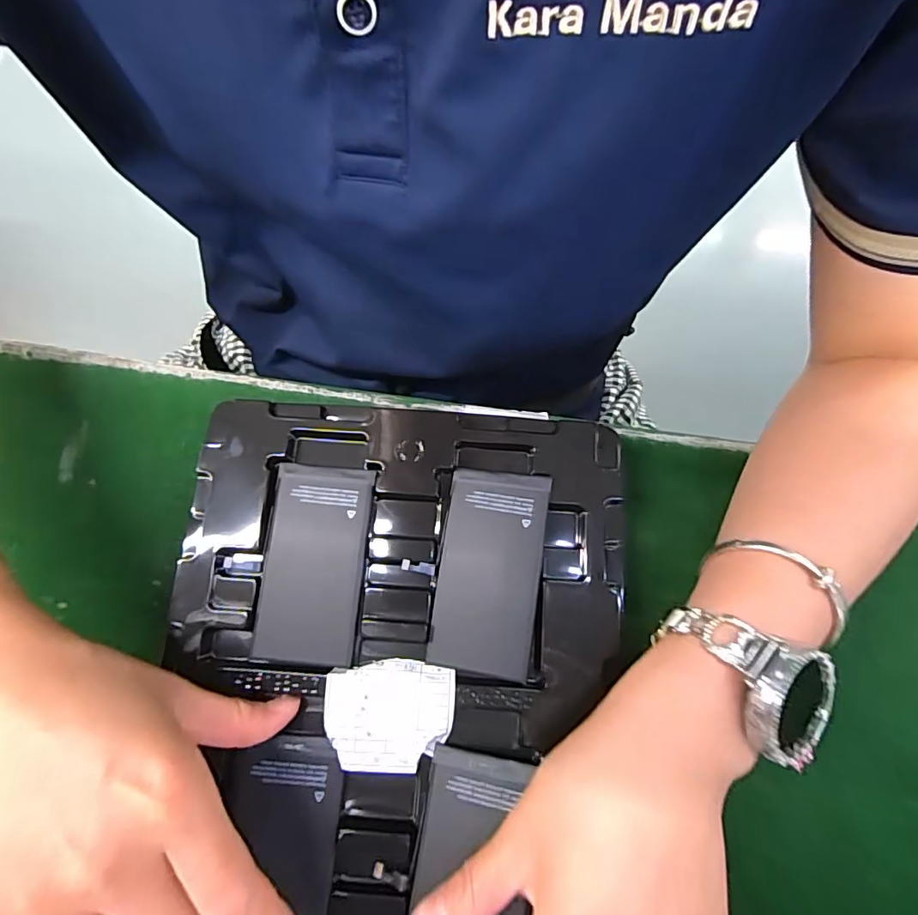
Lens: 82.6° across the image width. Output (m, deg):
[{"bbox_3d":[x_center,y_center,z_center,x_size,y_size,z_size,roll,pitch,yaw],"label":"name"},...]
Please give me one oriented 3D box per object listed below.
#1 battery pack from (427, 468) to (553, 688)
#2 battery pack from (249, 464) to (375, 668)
[{"bbox_3d":[0.015,0.055,0.260,0.050,0.004,0.097,7,78,12],"label":"battery pack"},{"bbox_3d":[-0.074,0.053,0.265,0.049,0.007,0.096,5,74,1],"label":"battery pack"}]

